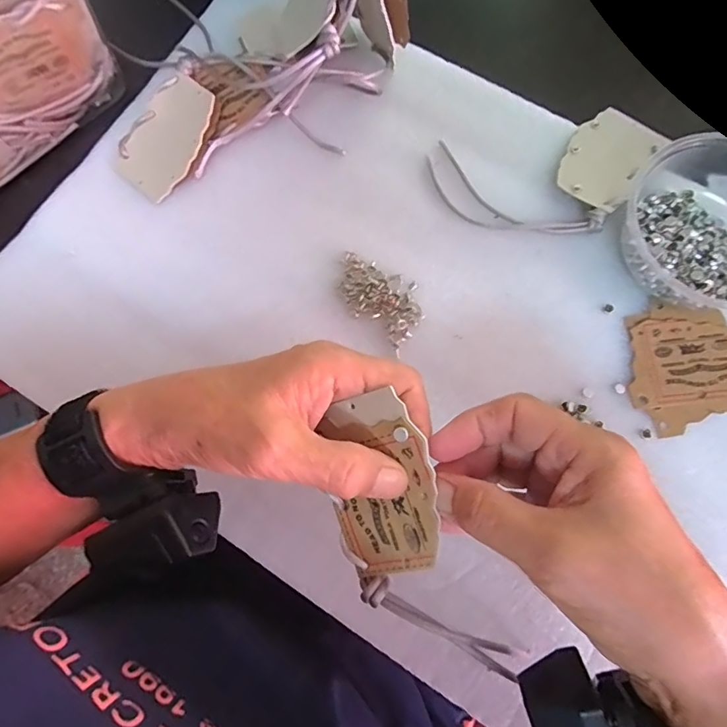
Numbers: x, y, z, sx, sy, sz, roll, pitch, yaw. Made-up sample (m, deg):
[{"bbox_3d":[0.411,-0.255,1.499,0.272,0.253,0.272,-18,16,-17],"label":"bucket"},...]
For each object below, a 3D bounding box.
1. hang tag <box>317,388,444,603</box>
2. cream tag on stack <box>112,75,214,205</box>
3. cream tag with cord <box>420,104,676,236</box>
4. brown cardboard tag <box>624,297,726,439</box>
[{"bbox_3d":[0.008,0.062,0.220,0.054,0.006,0.090,-17,91,24],"label":"hang tag"},{"bbox_3d":[-0.142,-0.164,0.344,0.056,0.005,0.085,43,100,15],"label":"cream tag on stack"},{"bbox_3d":[0.137,-0.131,0.331,0.166,0.009,0.090,-13,77,0],"label":"cream tag with cord"},{"bbox_3d":[0.205,-0.002,0.302,0.078,0.004,0.079,-16,77,-1],"label":"brown cardboard tag"}]

